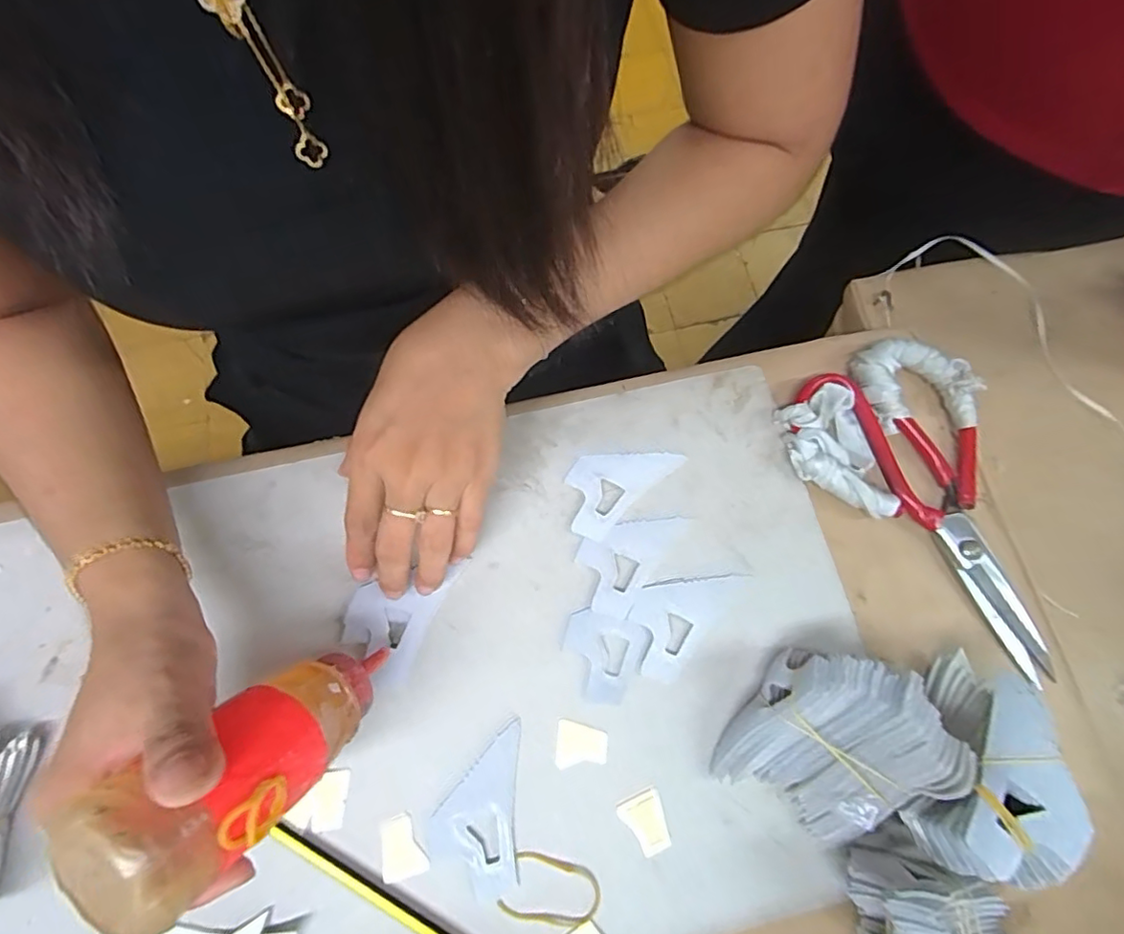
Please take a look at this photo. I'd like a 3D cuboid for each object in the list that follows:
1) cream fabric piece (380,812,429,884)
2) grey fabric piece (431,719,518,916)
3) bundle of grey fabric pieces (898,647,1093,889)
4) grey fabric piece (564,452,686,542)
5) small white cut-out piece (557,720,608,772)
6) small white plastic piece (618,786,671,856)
[{"bbox_3d":[-0.084,0.199,0.303,0.022,0.004,0.029,-18,74,-6],"label":"cream fabric piece"},{"bbox_3d":[-0.046,0.183,0.310,0.045,0.004,0.082,-1,73,-1],"label":"grey fabric piece"},{"bbox_3d":[0.204,0.144,0.287,0.049,0.074,0.099,15,73,4],"label":"bundle of grey fabric pieces"},{"bbox_3d":[0.032,0.007,0.363,0.079,0.005,0.044,-42,78,-12],"label":"grey fabric piece"},{"bbox_3d":[0.011,0.153,0.318,0.027,0.004,0.024,5,73,1],"label":"small white cut-out piece"},{"bbox_3d":[0.045,0.189,0.306,0.023,0.004,0.029,-23,74,-8],"label":"small white plastic piece"}]

